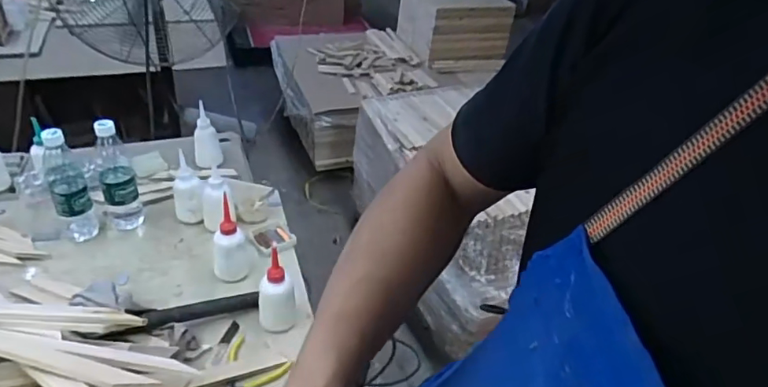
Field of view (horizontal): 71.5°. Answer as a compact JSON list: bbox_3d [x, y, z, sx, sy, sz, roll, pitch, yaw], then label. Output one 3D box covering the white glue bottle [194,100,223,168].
[{"bbox_3d":[-0.420,-0.138,1.266,0.063,0.163,0.047,-5,35,-16],"label":"white glue bottle"}]

